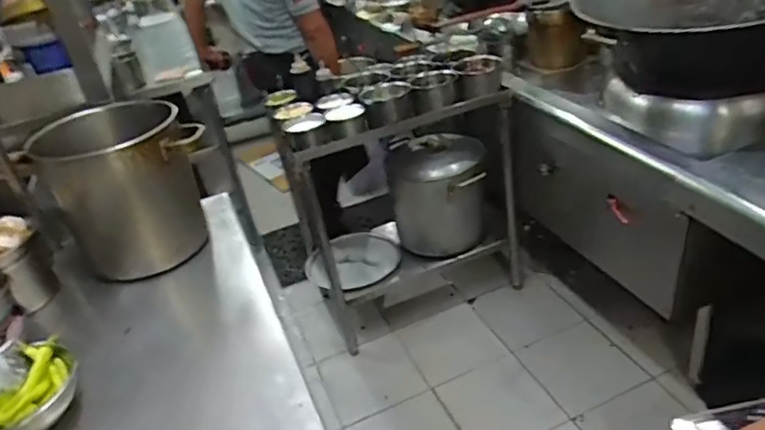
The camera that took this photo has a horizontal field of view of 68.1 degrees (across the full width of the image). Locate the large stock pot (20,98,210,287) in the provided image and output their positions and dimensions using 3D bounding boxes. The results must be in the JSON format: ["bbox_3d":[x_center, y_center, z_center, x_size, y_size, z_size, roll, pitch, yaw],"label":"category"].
[{"bbox_3d":[-0.503,-0.058,1.130,0.265,0.264,0.262,-27,37,-28],"label":"large stock pot"}]

